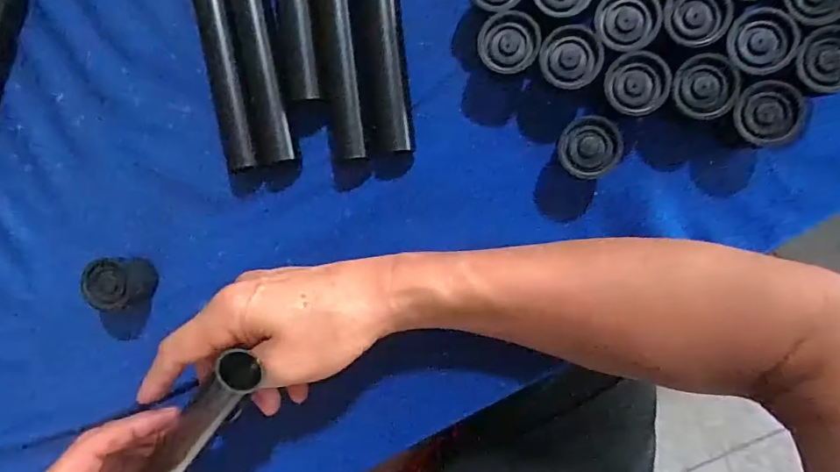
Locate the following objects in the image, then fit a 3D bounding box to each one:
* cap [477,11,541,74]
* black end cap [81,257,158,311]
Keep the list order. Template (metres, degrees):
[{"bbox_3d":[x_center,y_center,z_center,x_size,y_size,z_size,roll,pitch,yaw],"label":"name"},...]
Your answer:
[{"bbox_3d":[0.053,-0.112,0.295,0.034,0.032,0.033,0,93,7],"label":"cap"},{"bbox_3d":[-0.205,0.032,0.338,0.037,0.030,0.035,0,93,7],"label":"black end cap"}]

